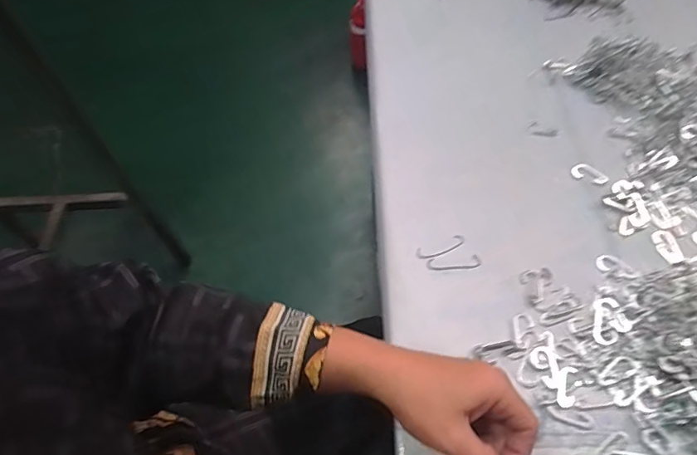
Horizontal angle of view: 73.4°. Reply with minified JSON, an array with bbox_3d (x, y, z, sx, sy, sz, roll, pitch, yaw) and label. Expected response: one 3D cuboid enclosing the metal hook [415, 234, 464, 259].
[{"bbox_3d":[0.096,0.021,0.484,0.055,0.004,0.015,-20,59,-9],"label":"metal hook"}]

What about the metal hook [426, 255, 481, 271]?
[{"bbox_3d":[0.106,0.037,0.474,0.054,0.004,0.014,-8,58,-1],"label":"metal hook"}]

